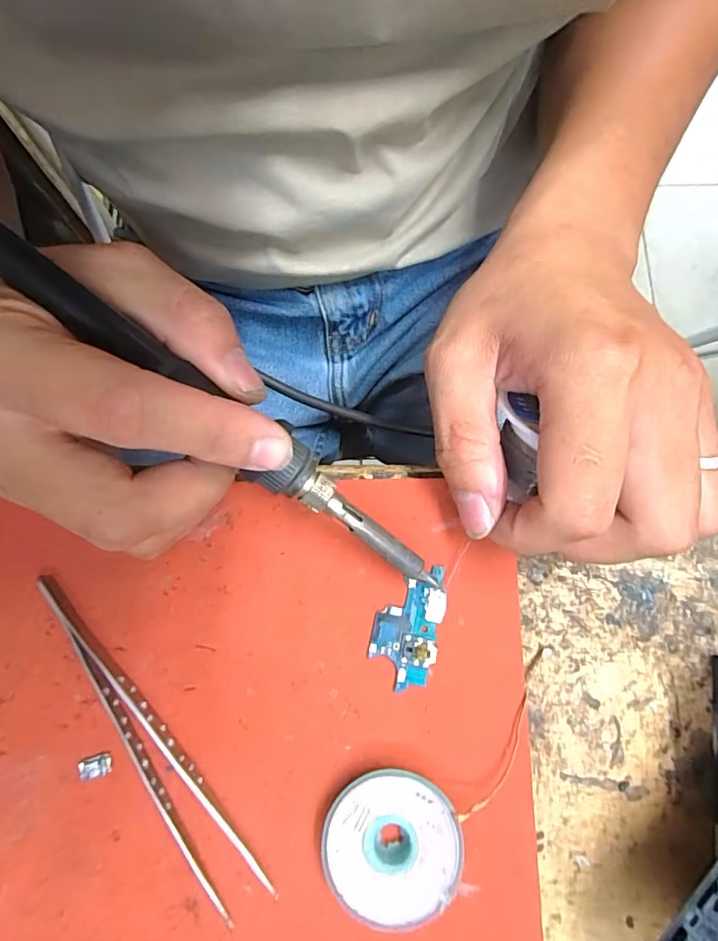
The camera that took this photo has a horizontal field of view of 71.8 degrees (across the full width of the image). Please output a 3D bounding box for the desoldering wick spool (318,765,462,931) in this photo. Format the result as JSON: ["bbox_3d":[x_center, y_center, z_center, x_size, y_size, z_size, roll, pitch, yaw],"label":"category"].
[{"bbox_3d":[0.011,0.123,0.166,0.044,0.013,0.043,0,77,0],"label":"desoldering wick spool"}]

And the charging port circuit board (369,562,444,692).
[{"bbox_3d":[0.018,0.057,0.185,0.024,0.004,0.044,12,77,3],"label":"charging port circuit board"}]

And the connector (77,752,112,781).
[{"bbox_3d":[-0.094,0.105,0.175,0.012,0.004,0.007,-16,78,-4],"label":"connector"}]

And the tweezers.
[{"bbox_3d":[-0.079,0.095,0.175,0.020,0.009,0.132,-37,80,-8],"label":"tweezers"}]

